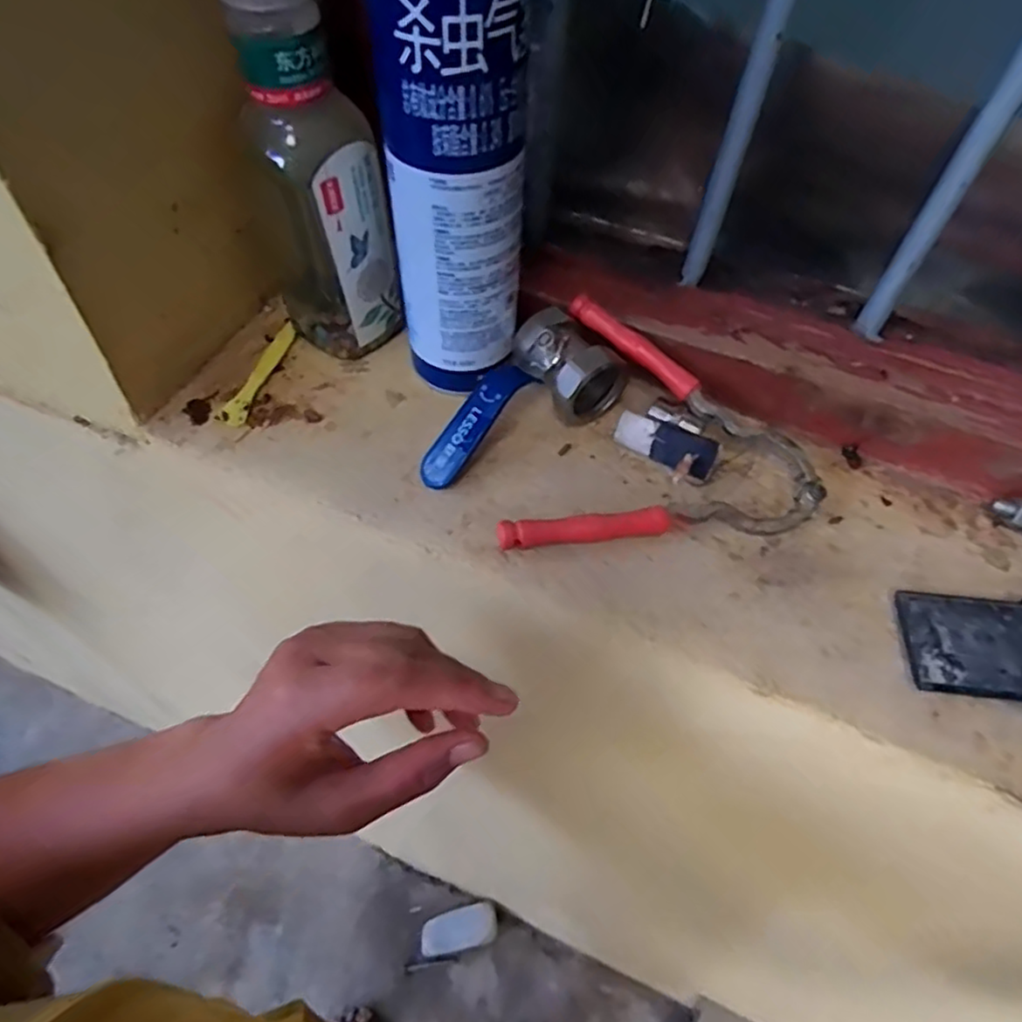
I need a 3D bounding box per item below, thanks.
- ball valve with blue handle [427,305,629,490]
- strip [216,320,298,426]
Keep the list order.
[{"bbox_3d":[0.000,-0.066,0.383,0.126,0.046,0.055,-32,62,-23],"label":"ball valve with blue handle"},{"bbox_3d":[-0.152,-0.084,0.418,0.015,0.006,0.087,15,55,8],"label":"strip"}]

